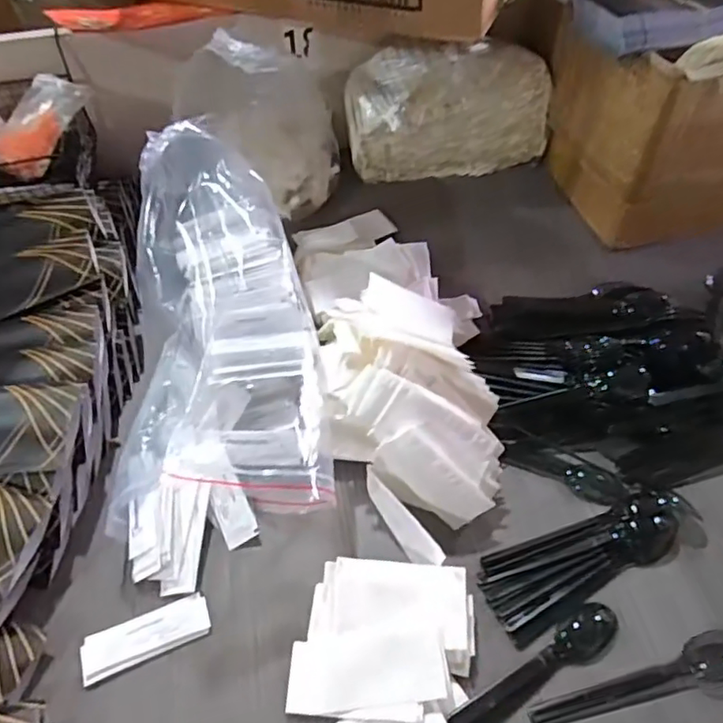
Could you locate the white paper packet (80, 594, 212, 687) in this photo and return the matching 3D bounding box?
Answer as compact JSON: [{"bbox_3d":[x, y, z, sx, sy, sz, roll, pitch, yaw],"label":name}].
[{"bbox_3d":[-0.164,0.209,0.461,0.094,0.004,0.034,-19,53,-13],"label":"white paper packet"}]

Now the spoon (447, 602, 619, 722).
[{"bbox_3d":[0.120,0.228,0.436,0.166,0.010,0.032,-26,55,-18],"label":"spoon"}]

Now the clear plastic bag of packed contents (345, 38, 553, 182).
[{"bbox_3d":[0.110,-0.331,0.799,0.255,0.152,0.100,-10,51,-6],"label":"clear plastic bag of packed contents"}]

